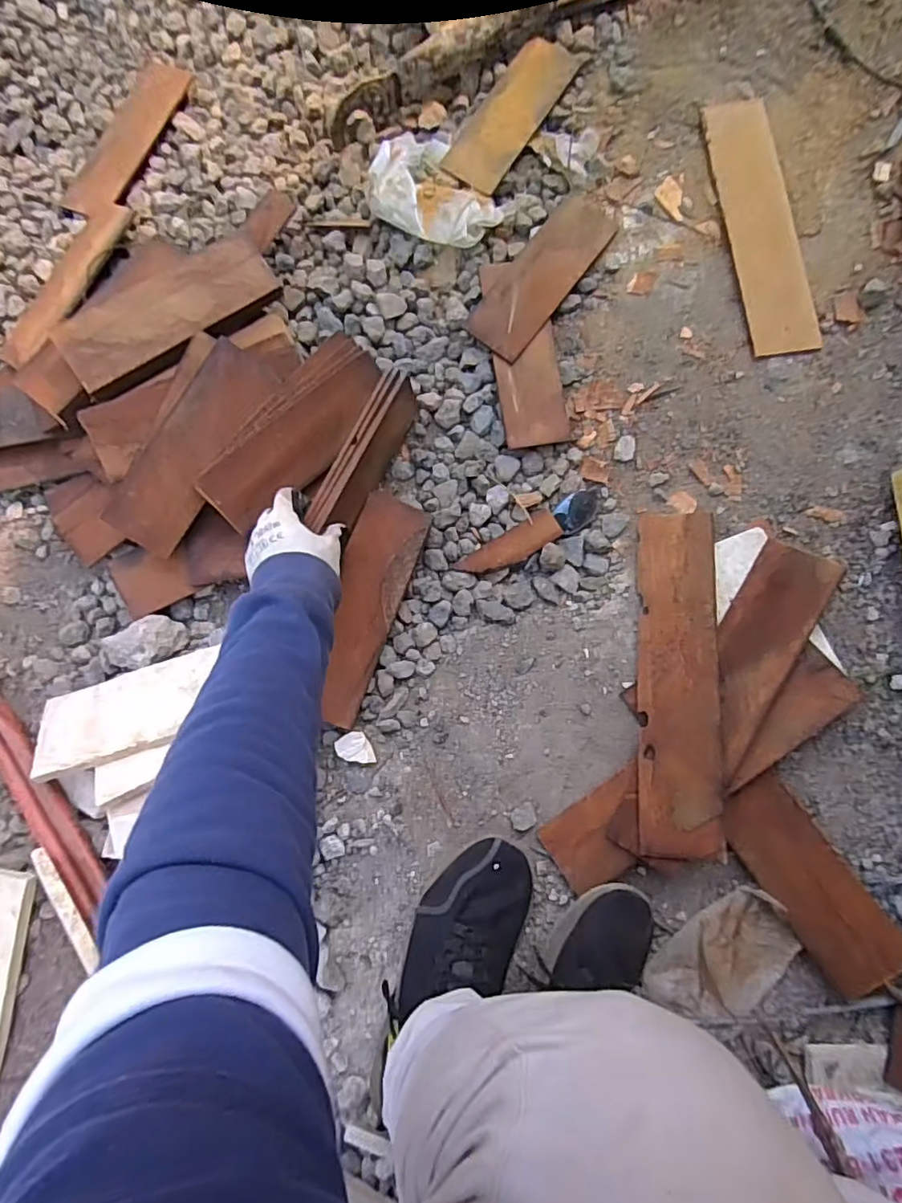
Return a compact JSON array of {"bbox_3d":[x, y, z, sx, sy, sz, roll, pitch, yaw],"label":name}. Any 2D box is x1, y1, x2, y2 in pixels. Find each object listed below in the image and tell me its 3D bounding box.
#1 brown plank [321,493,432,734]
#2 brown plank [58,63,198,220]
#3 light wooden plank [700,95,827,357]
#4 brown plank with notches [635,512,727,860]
[{"bbox_3d":[-0.095,0.006,0.619,0.073,0.010,0.251,19,83,-12],"label":"brown plank"},{"bbox_3d":[-0.422,-0.610,0.741,0.079,0.015,0.250,21,81,5],"label":"brown plank"},{"bbox_3d":[0.383,-0.468,0.703,0.077,0.020,0.350,-7,80,1],"label":"light wooden plank"},{"bbox_3d":[0.235,0.074,0.585,0.079,0.009,0.347,-1,73,19],"label":"brown plank with notches"}]

